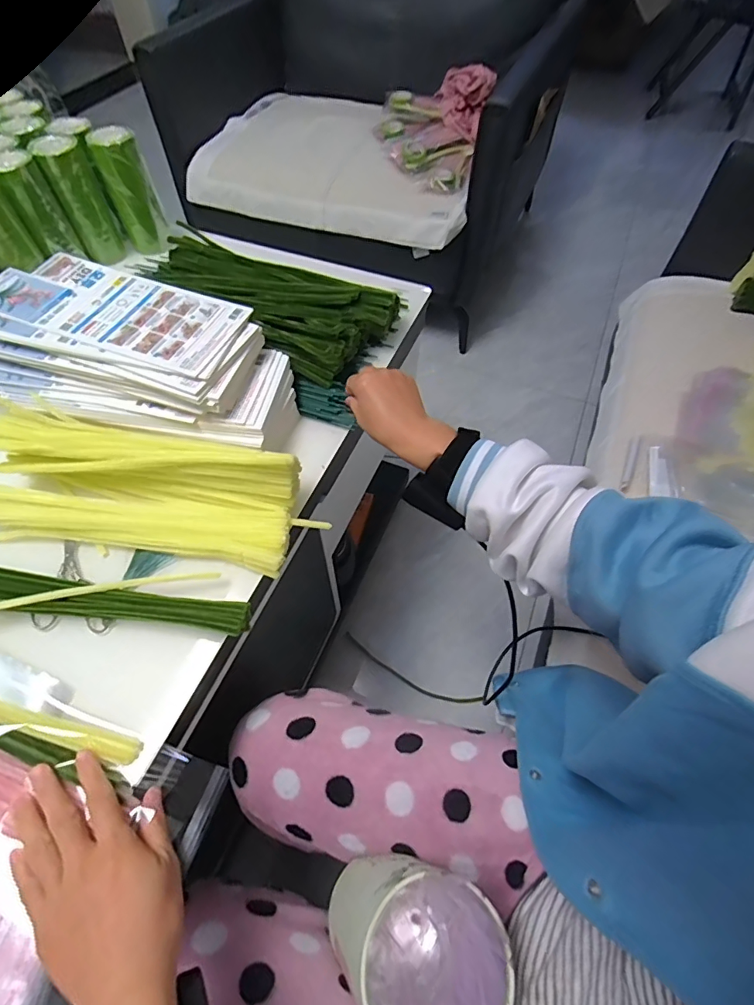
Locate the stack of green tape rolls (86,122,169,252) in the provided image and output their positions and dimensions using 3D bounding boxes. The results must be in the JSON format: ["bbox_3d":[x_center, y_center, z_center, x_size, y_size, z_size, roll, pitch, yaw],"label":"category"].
[{"bbox_3d":[-0.355,-0.448,0.685,0.060,0.146,0.057,-24,61,-14],"label":"stack of green tape rolls"}]

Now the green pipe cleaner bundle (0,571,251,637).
[{"bbox_3d":[-0.263,0.088,0.418,0.303,0.028,0.041,7,59,4],"label":"green pipe cleaner bundle"}]

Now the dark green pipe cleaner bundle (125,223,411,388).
[{"bbox_3d":[-0.141,-0.262,0.603,0.300,0.064,0.168,26,62,15],"label":"dark green pipe cleaner bundle"}]

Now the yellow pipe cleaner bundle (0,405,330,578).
[{"bbox_3d":[-0.220,-0.011,0.457,0.315,0.073,0.118,8,59,4],"label":"yellow pipe cleaner bundle"}]

